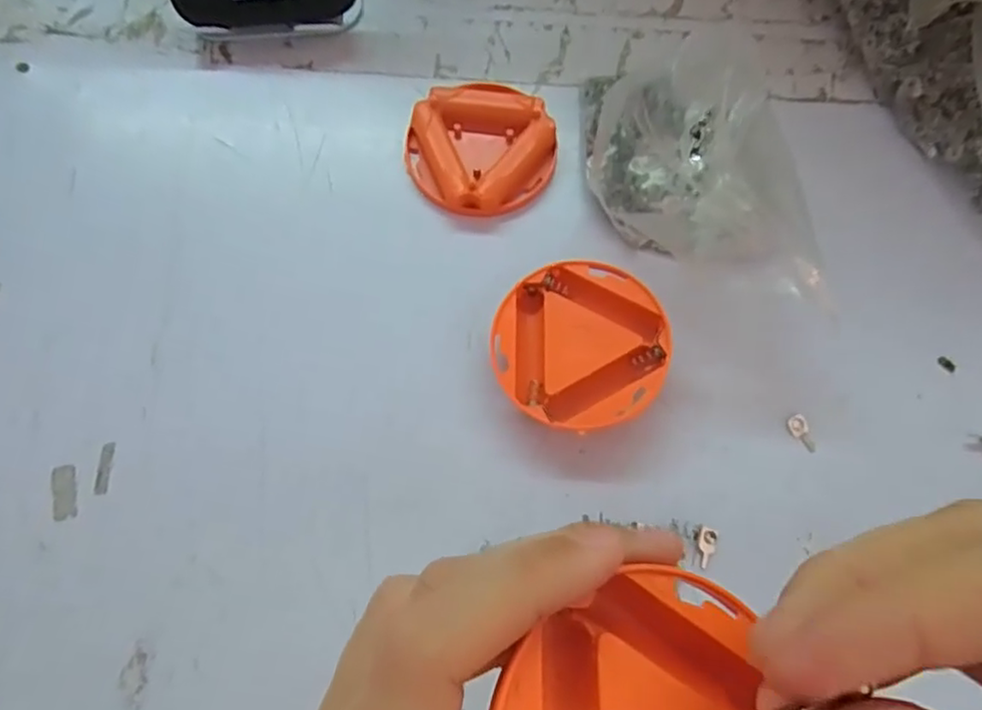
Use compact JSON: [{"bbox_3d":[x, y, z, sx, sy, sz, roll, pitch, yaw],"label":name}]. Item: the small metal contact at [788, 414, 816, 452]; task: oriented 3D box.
[{"bbox_3d":[0.117,0.029,0.246,0.007,0.004,0.015,-17,71,-5],"label":"small metal contact"}]

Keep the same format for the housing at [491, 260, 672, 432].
[{"bbox_3d":[0.033,-0.003,0.249,0.062,0.021,0.063,0,71,1],"label":"housing"}]

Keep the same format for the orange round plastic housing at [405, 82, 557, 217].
[{"bbox_3d":[-0.005,-0.088,0.282,0.063,0.013,0.058,0,71,1],"label":"orange round plastic housing"}]

